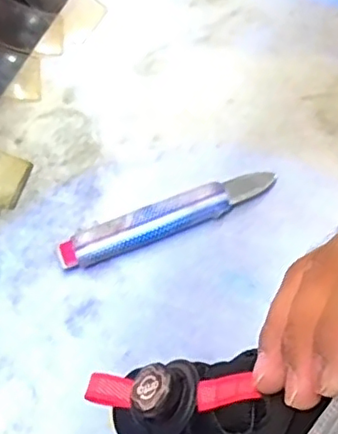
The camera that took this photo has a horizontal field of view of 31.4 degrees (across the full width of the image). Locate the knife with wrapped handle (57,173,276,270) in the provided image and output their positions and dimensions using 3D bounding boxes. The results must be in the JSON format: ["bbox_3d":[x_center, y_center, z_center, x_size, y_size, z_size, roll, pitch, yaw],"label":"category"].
[{"bbox_3d":[0.001,0.001,0.436,0.164,0.013,0.027,-20,65,-7],"label":"knife with wrapped handle"}]

